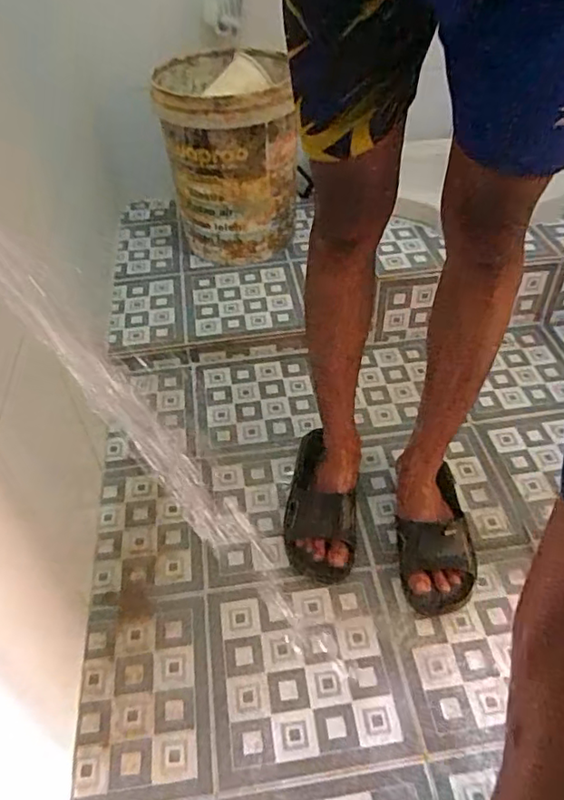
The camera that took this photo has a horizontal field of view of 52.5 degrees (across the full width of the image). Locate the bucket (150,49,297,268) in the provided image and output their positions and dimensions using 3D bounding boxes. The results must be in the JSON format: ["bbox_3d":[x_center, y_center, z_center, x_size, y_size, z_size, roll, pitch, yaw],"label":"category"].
[{"bbox_3d":[-0.106,-0.530,1.267,0.278,0.368,0.284,-4,45,-3],"label":"bucket"}]

